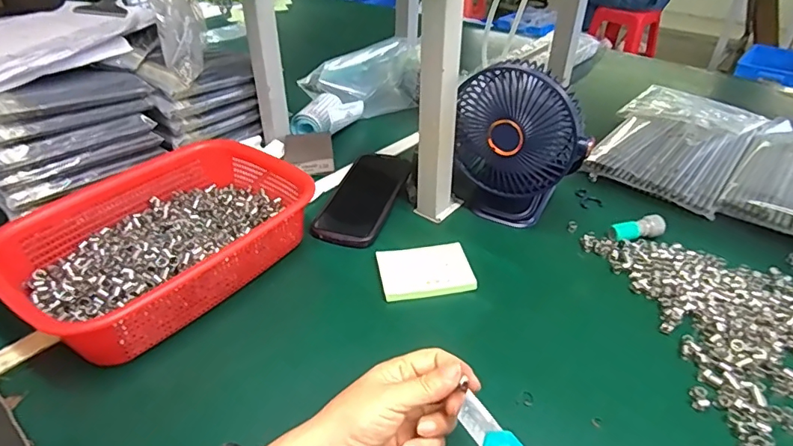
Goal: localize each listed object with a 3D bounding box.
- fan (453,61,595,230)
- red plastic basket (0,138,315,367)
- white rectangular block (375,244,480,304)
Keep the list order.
[{"bbox_3d":[0.134,-0.085,0.559,0.136,0.182,0.080,7,37,11],"label":"fan"},{"bbox_3d":[-0.231,0.015,0.520,0.211,0.075,0.295,26,43,32],"label":"red plastic basket"},{"bbox_3d":[0.031,0.052,0.519,0.094,0.017,0.063,-7,36,-8],"label":"white rectangular block"}]

